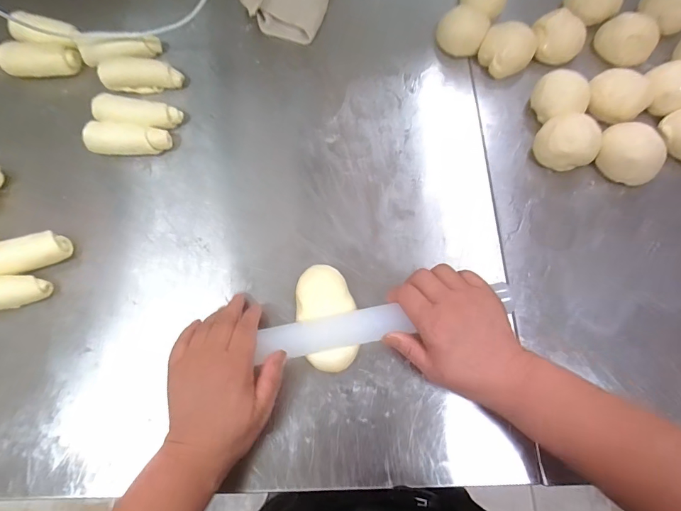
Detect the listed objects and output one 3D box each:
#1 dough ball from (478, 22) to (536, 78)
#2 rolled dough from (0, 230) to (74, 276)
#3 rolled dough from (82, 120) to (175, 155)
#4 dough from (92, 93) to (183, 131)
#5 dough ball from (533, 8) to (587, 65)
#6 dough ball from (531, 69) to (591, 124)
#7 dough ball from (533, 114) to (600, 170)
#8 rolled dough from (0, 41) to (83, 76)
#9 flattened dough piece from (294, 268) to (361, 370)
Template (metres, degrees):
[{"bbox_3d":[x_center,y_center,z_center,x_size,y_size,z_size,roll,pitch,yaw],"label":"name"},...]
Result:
[{"bbox_3d":[0.202,-0.251,0.487,0.056,0.040,0.056,-1,71,2],"label":"dough ball"},{"bbox_3d":[-0.340,0.003,0.427,0.094,0.037,0.042,-9,71,0],"label":"rolled dough"},{"bbox_3d":[-0.251,-0.134,0.469,0.095,0.035,0.031,5,72,4],"label":"rolled dough"},{"bbox_3d":[-0.246,-0.166,0.480,0.103,0.035,0.038,8,72,5],"label":"dough"},{"bbox_3d":[0.266,-0.266,0.487,0.061,0.037,0.052,29,75,12],"label":"dough ball"},{"bbox_3d":[0.253,-0.181,0.460,0.058,0.032,0.056,-1,71,2],"label":"dough ball"},{"bbox_3d":[0.250,-0.126,0.439,0.057,0.046,0.062,-1,71,2],"label":"dough ball"},{"bbox_3d":[-0.386,-0.249,0.511,0.095,0.038,0.035,1,71,3],"label":"rolled dough"},{"bbox_3d":[-0.014,0.062,0.399,0.056,0.027,0.104,-5,71,1],"label":"flattened dough piece"}]

